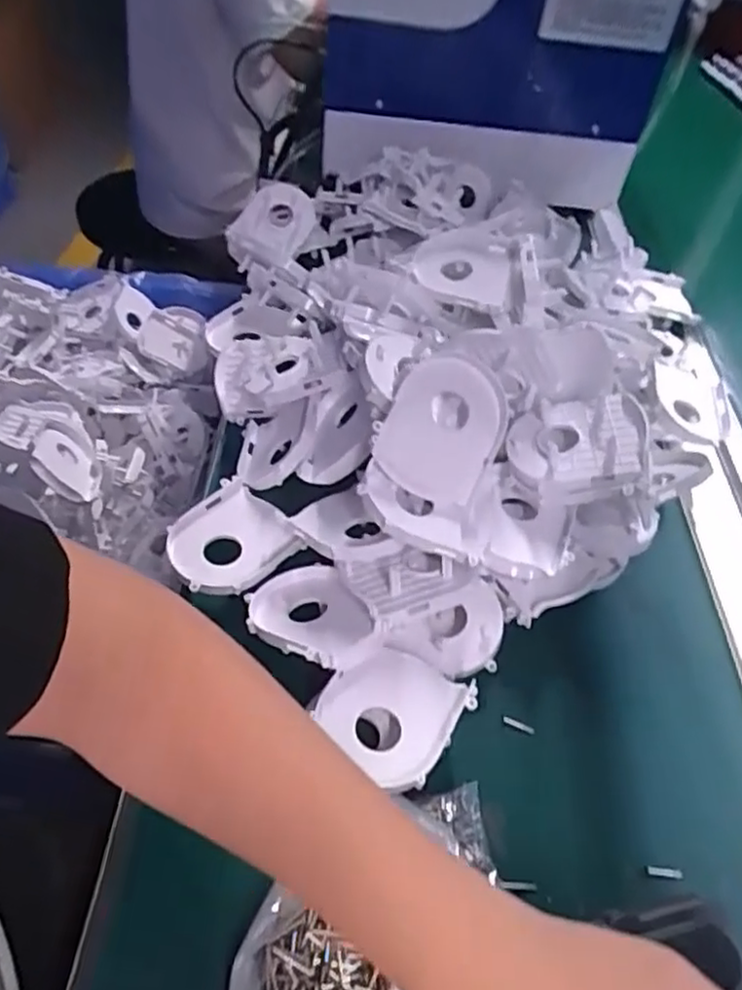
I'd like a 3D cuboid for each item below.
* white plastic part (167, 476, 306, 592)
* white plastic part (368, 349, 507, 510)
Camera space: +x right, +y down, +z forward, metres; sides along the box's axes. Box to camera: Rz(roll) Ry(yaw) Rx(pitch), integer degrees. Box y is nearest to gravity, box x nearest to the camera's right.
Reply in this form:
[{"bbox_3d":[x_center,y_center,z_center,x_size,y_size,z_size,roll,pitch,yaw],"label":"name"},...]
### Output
[{"bbox_3d":[-0.090,0.027,0.429,0.073,0.016,0.070,-31,56,-31],"label":"white plastic part"},{"bbox_3d":[0.041,-0.040,0.387,0.064,0.018,0.082,29,88,0],"label":"white plastic part"}]

